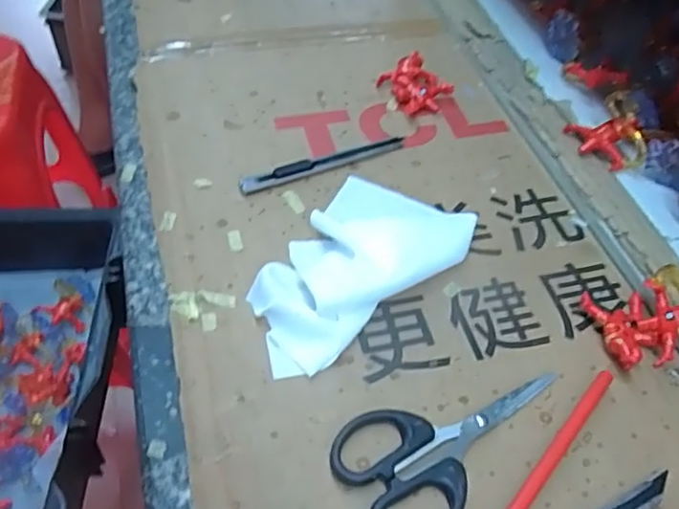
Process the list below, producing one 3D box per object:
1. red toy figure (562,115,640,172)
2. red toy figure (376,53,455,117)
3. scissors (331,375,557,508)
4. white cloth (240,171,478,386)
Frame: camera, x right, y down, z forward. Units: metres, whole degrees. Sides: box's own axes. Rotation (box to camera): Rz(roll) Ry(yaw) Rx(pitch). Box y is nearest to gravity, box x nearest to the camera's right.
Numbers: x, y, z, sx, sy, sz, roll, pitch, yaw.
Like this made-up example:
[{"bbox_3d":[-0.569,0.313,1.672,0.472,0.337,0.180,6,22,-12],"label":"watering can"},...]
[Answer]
[{"bbox_3d":[0.176,-0.080,0.414,0.043,0.027,0.028,21,52,13],"label":"red toy figure"},{"bbox_3d":[0.060,-0.132,0.478,0.045,0.014,0.053,-29,58,-25],"label":"red toy figure"},{"bbox_3d":[0.058,0.091,0.301,0.121,0.009,0.064,-24,56,-22],"label":"scissors"},{"bbox_3d":[0.011,0.007,0.362,0.088,0.020,0.154,27,54,18],"label":"white cloth"}]

